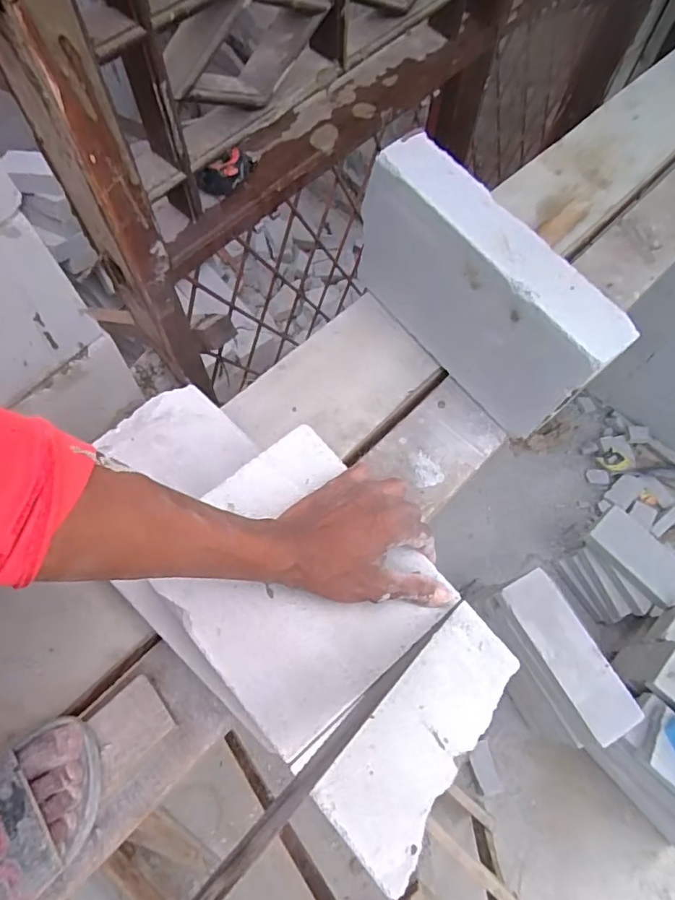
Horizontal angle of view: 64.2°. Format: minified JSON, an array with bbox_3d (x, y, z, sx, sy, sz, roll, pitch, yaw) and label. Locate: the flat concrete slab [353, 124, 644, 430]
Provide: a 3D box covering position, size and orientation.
[{"bbox_3d":[0.172,-0.188,0.673,0.081,0.223,0.351,-34,71,-15],"label":"flat concrete slab"}]

